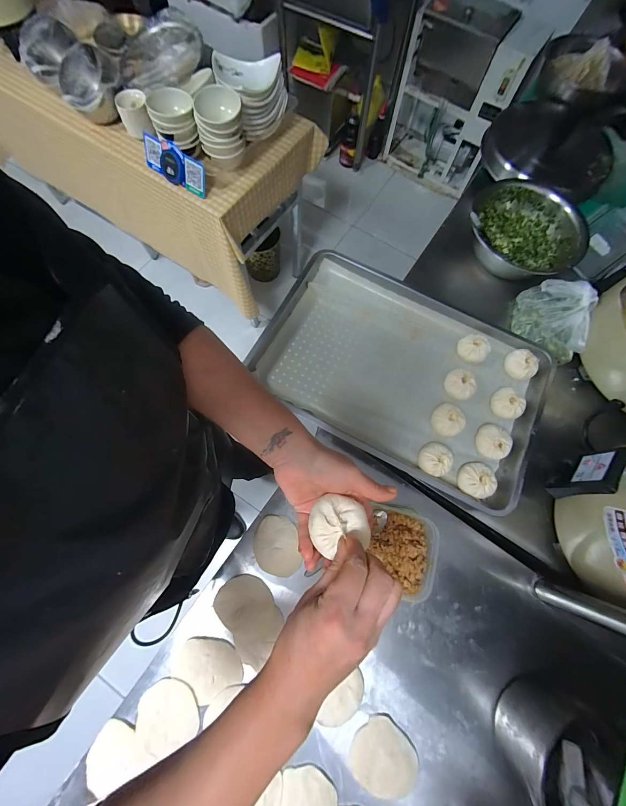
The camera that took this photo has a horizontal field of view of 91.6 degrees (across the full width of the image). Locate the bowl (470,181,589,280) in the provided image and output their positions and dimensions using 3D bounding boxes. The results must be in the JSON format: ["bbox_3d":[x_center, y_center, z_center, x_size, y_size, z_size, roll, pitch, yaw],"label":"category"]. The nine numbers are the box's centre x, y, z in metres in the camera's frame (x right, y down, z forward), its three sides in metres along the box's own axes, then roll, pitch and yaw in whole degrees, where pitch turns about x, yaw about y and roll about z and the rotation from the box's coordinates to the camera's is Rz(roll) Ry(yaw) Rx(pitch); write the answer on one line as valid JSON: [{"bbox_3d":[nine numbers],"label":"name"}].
[{"bbox_3d":[0.517,-0.428,0.747,0.282,0.090,0.236,35,75,8],"label":"bowl"}]

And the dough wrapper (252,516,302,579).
[{"bbox_3d":[-0.069,0.265,0.562,0.078,0.004,0.103,-11,74,-5],"label":"dough wrapper"}]

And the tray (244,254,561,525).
[{"bbox_3d":[0.196,-0.070,0.676,0.593,0.052,0.396,28,74,7],"label":"tray"}]

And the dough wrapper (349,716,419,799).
[{"bbox_3d":[0.114,0.573,0.488,0.101,0.007,0.089,40,76,15],"label":"dough wrapper"}]

